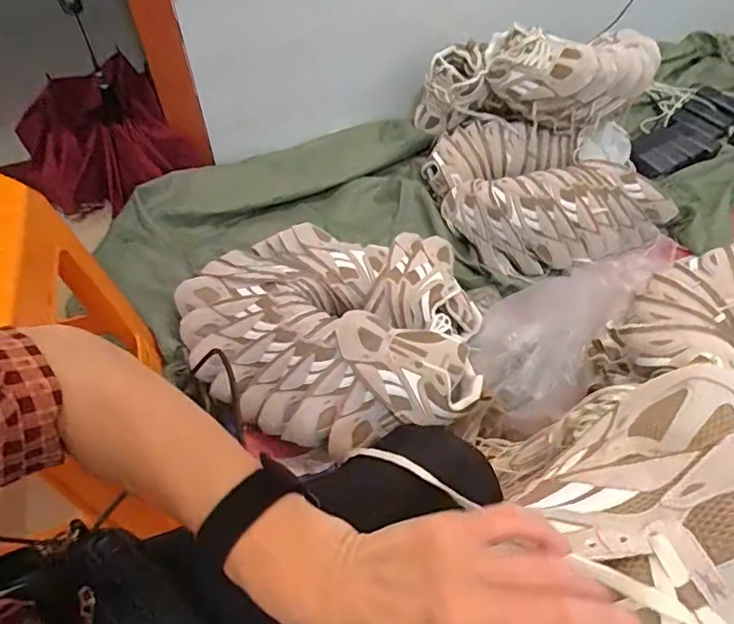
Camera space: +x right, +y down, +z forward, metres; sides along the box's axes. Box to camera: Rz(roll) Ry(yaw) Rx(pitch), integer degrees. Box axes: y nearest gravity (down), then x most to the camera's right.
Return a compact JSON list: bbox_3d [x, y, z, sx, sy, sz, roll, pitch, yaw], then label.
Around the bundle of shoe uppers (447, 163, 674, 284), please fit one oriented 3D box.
[{"bbox_3d":[0.422,-0.211,1.169,0.465,0.148,0.223,-14,53,-10],"label":"bundle of shoe uppers"}]

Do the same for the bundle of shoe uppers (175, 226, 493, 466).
[{"bbox_3d":[-0.070,0.025,0.938,0.504,0.120,0.402,6,52,5],"label":"bundle of shoe uppers"}]

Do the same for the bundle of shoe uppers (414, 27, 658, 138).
[{"bbox_3d":[0.390,-0.507,1.212,0.494,0.227,0.242,-9,52,-7],"label":"bundle of shoe uppers"}]

